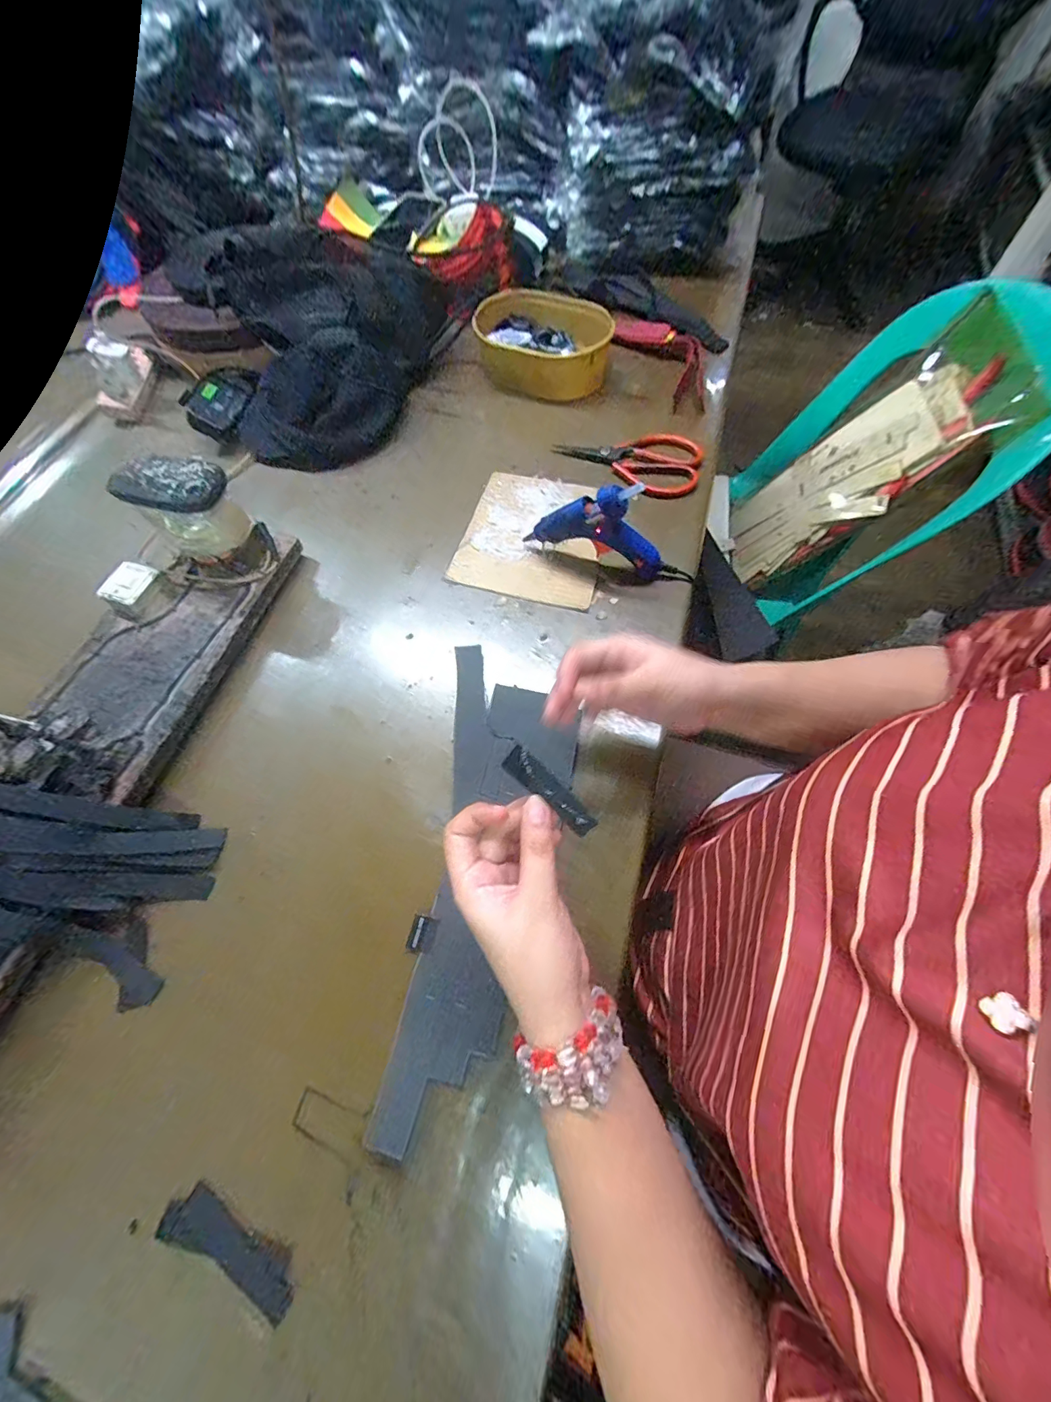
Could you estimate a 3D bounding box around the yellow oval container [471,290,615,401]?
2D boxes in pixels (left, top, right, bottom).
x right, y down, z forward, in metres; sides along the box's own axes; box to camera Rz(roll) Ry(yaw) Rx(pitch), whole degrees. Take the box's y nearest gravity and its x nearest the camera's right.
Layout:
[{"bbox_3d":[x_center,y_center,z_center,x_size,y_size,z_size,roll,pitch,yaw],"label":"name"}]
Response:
[{"bbox_3d":[0.023,-0.476,0.598,0.183,0.062,0.118,10,66,10],"label":"yellow oval container"}]

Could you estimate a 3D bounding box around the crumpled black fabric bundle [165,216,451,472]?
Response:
[{"bbox_3d":[-0.267,-0.450,0.560,0.231,0.154,0.288,28,70,17],"label":"crumpled black fabric bundle"}]

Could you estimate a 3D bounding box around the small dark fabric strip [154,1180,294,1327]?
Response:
[{"bbox_3d":[-0.182,0.337,0.277,0.094,0.004,0.028,20,55,12],"label":"small dark fabric strip"}]

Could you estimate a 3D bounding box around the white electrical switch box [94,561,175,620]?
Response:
[{"bbox_3d":[-0.390,-0.110,0.448,0.050,0.023,0.053,17,66,8],"label":"white electrical switch box"}]

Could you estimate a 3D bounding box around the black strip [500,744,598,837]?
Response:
[{"bbox_3d":[0.014,0.051,0.254,0.061,0.006,0.016,42,72,9],"label":"black strip"}]

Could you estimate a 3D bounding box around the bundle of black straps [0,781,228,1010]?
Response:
[{"bbox_3d":[-0.374,0.114,0.338,0.247,0.029,0.118,28,66,-12],"label":"bundle of black straps"}]

